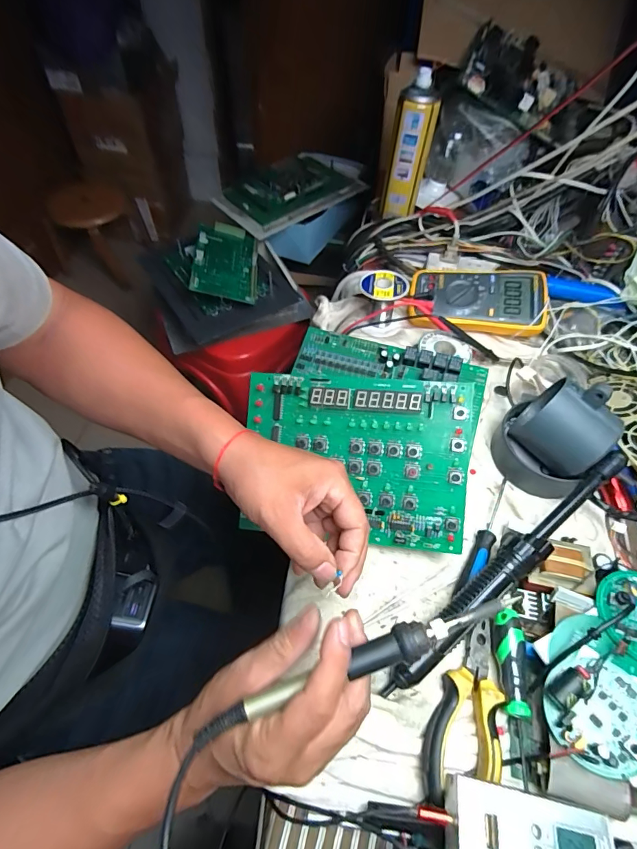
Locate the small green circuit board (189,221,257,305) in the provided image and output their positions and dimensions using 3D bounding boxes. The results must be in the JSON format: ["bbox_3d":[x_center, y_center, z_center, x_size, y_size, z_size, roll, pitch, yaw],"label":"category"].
[{"bbox_3d":[-0.179,-0.317,0.820,0.117,0.015,0.199,7,60,-18],"label":"small green circuit board"}]

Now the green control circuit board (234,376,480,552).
[{"bbox_3d":[0.033,0.034,0.412,0.214,0.009,0.157,4,90,11],"label":"green control circuit board"}]

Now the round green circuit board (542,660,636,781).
[{"bbox_3d":[0.207,0.212,0.307,0.068,0.019,0.068,1,56,-2],"label":"round green circuit board"}]

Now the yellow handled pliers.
[{"bbox_3d":[0.117,0.222,0.335,0.054,0.022,0.130,16,57,8],"label":"yellow handled pliers"}]

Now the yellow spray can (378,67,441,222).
[{"bbox_3d":[0.152,-0.459,0.709,0.066,0.197,0.063,9,56,4],"label":"yellow spray can"}]

